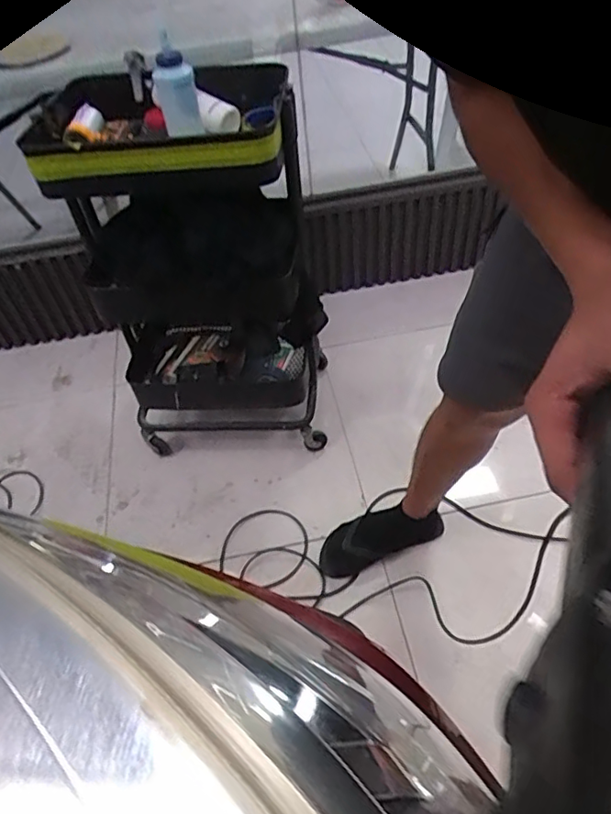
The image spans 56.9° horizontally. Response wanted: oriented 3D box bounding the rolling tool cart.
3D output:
[{"bbox_3d":[-0.202,-0.296,1.216,0.419,0.786,0.382,1,50,9],"label":"rolling tool cart"}]

